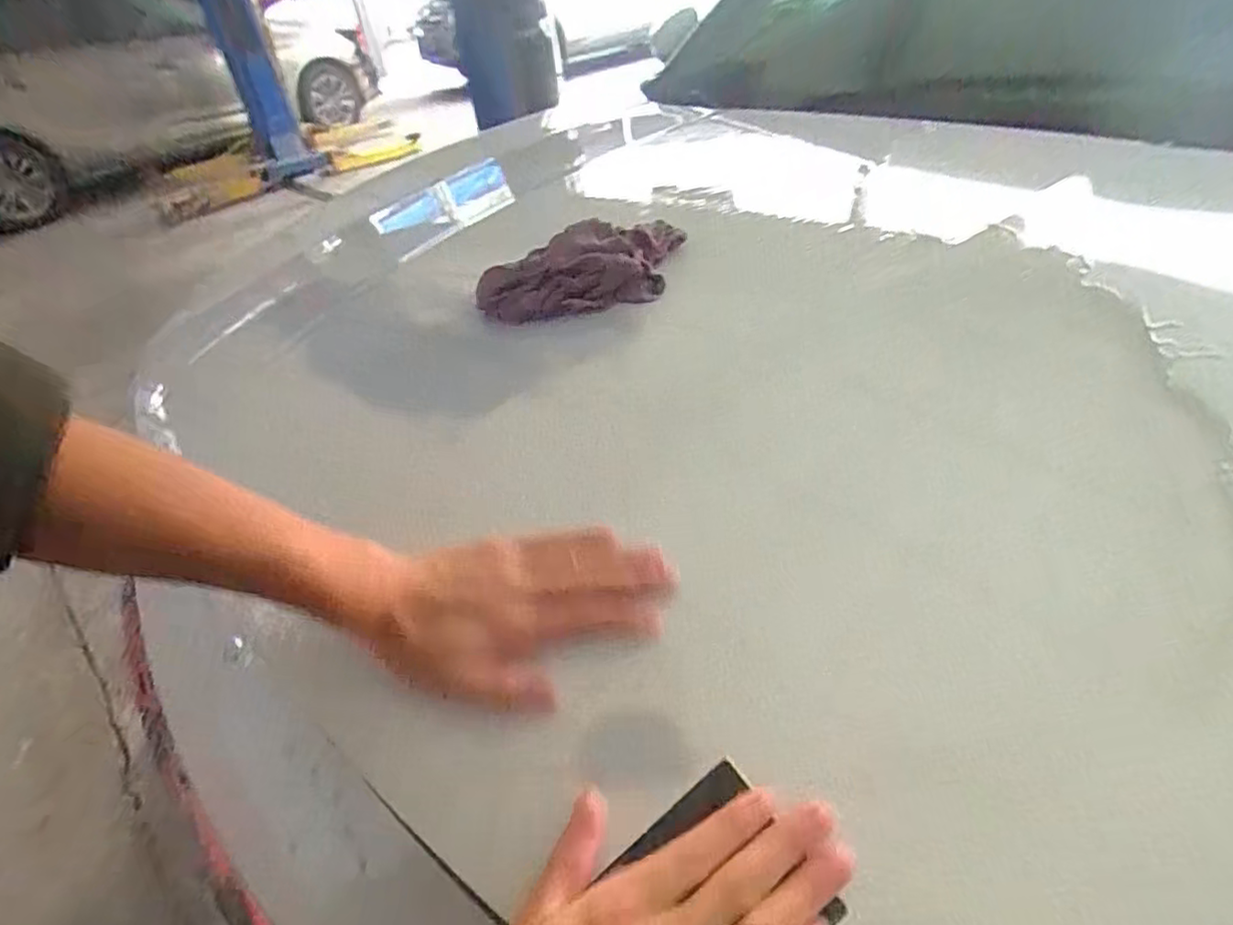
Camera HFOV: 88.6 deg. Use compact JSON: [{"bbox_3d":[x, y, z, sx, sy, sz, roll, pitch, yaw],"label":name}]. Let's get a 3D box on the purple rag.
[{"bbox_3d":[-0.037,-0.187,0.617,0.188,0.065,0.097,-2,39,9],"label":"purple rag"}]

